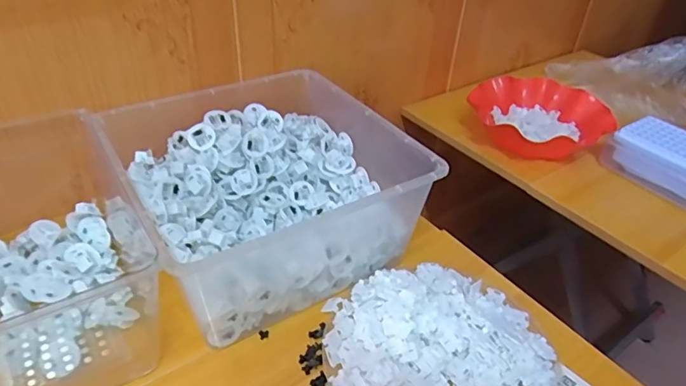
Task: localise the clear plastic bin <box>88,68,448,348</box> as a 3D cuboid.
[{"bbox_3d":[-0.096,-0.012,0.603,0.300,0.138,0.300,-20,43,-27],"label":"clear plastic bin"}]

